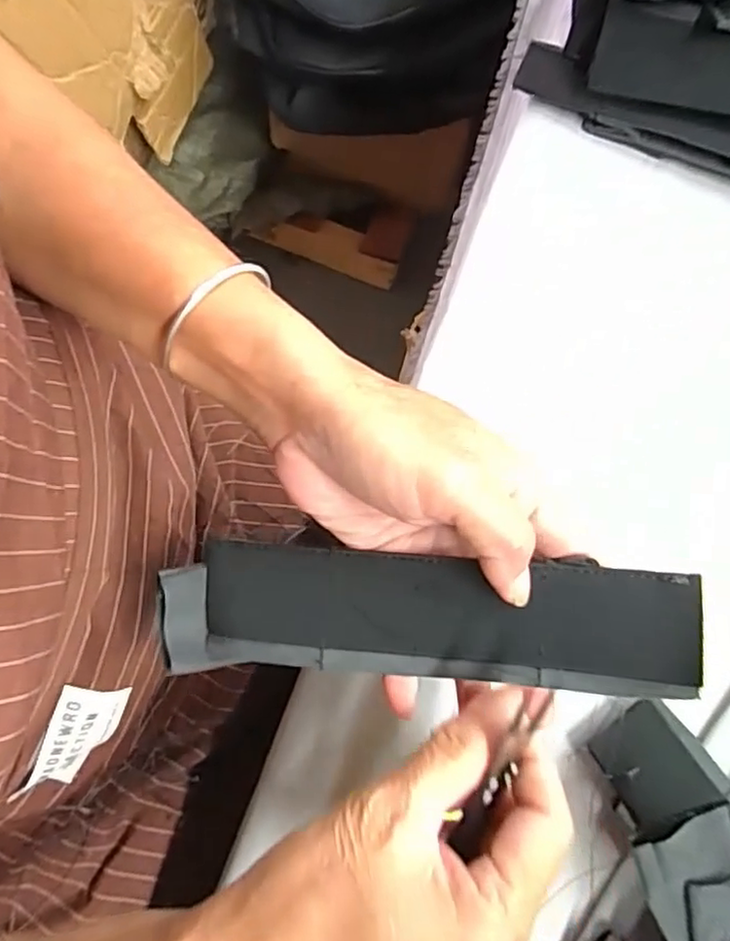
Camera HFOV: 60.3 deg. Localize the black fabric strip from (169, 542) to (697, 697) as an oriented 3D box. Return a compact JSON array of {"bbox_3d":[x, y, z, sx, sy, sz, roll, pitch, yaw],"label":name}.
[{"bbox_3d":[0.018,0.055,0.238,0.195,0.013,0.047,1,77,11],"label":"black fabric strip"}]

